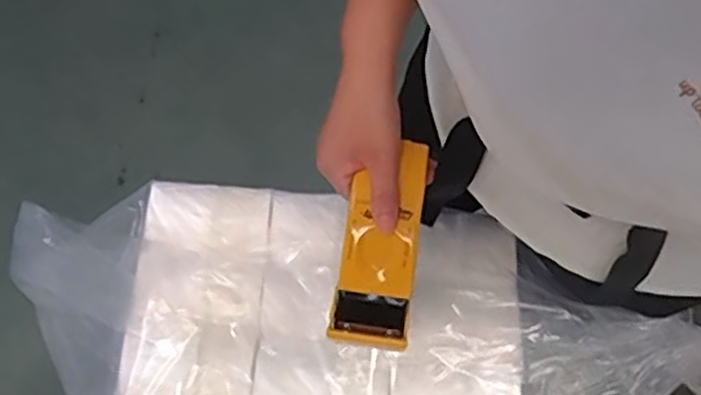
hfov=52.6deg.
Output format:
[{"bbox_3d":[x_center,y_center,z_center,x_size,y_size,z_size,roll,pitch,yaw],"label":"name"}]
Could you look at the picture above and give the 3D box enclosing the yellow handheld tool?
[{"bbox_3d":[0.026,0.037,0.552,0.064,0.032,0.159,14,100,4],"label":"yellow handheld tool"}]

